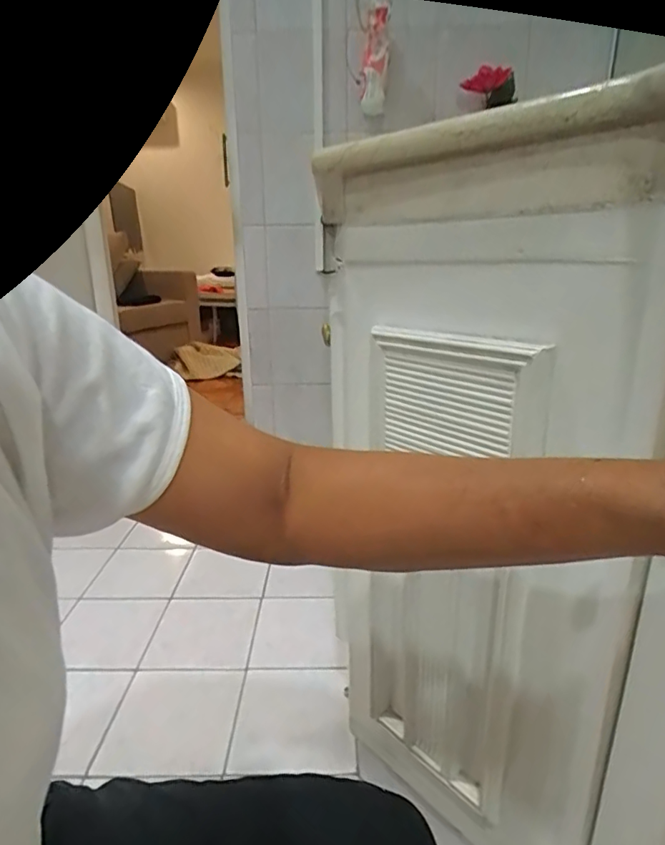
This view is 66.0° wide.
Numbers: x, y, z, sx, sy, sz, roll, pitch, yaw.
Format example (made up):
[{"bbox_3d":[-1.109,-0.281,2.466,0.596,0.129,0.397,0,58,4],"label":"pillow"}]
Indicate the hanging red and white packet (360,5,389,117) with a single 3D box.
[{"bbox_3d":[0.095,-0.782,1.115,0.062,0.192,0.021,24,34,30],"label":"hanging red and white packet"}]

